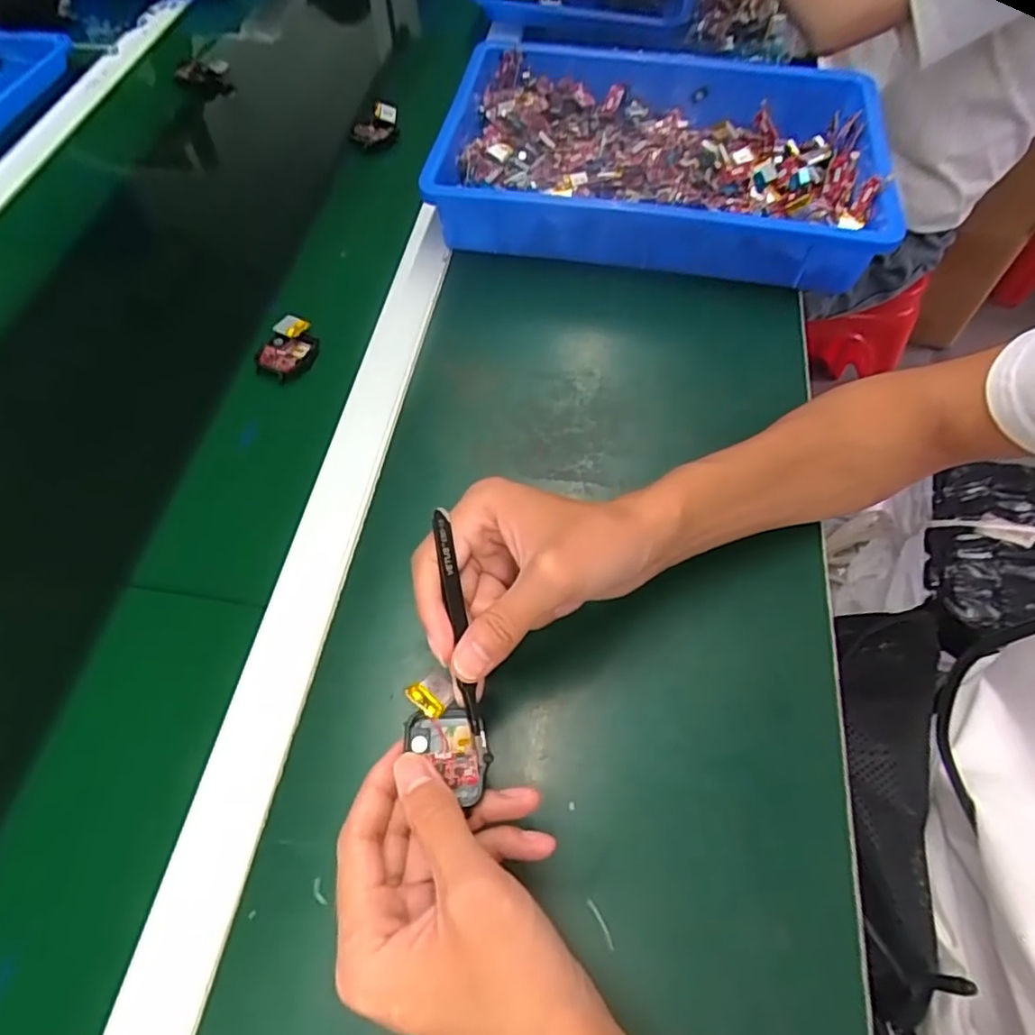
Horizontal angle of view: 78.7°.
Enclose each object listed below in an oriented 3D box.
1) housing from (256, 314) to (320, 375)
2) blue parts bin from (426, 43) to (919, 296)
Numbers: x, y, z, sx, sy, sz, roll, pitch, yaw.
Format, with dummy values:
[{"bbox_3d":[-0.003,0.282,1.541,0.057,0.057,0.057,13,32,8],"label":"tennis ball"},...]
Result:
[{"bbox_3d":[-0.179,-0.131,0.496,0.040,0.026,0.050,17,62,12],"label":"housing"},{"bbox_3d":[0.126,-0.322,0.570,0.376,0.069,0.256,6,60,6],"label":"blue parts bin"}]

